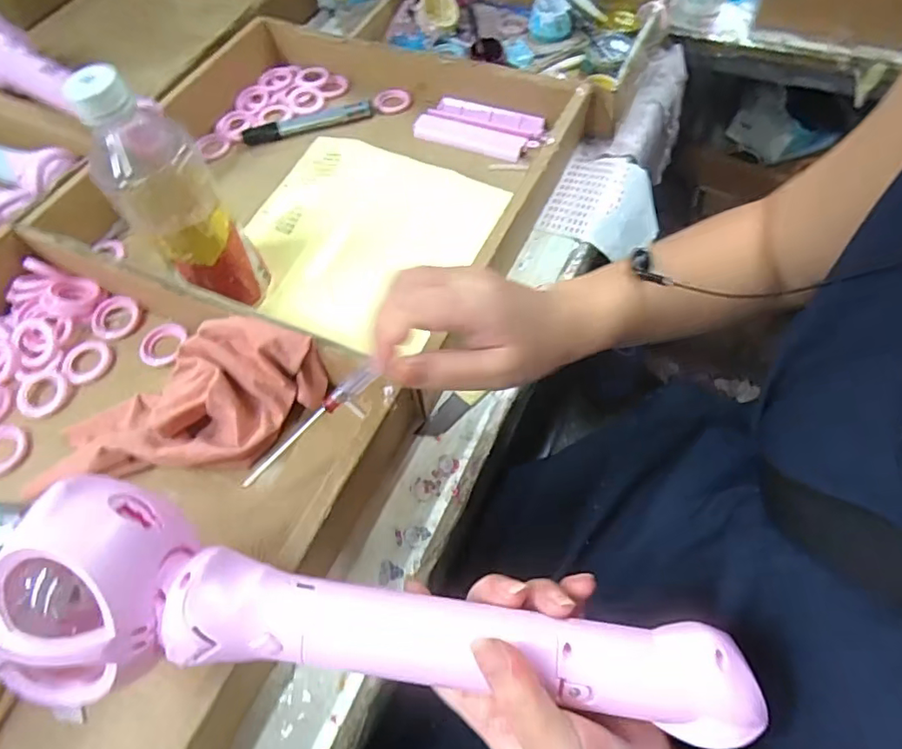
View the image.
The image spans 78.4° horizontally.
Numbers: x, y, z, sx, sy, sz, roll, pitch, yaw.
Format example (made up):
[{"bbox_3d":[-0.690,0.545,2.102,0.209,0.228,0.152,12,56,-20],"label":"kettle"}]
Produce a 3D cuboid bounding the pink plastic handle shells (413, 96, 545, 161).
[{"bbox_3d":[0.028,-0.247,0.548,0.120,0.013,0.060,17,64,10],"label":"pink plastic handle shells"}]

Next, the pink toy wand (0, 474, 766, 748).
[{"bbox_3d":[-0.033,0.114,0.248,0.320,0.053,0.085,8,62,1],"label":"pink toy wand"}]

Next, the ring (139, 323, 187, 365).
[{"bbox_3d":[-0.230,-0.025,0.442,0.031,0.009,0.038,6,62,5],"label":"ring"}]

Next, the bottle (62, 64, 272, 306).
[{"bbox_3d":[-0.186,-0.111,0.384,0.066,0.179,0.057,-25,64,-12],"label":"bottle"}]

